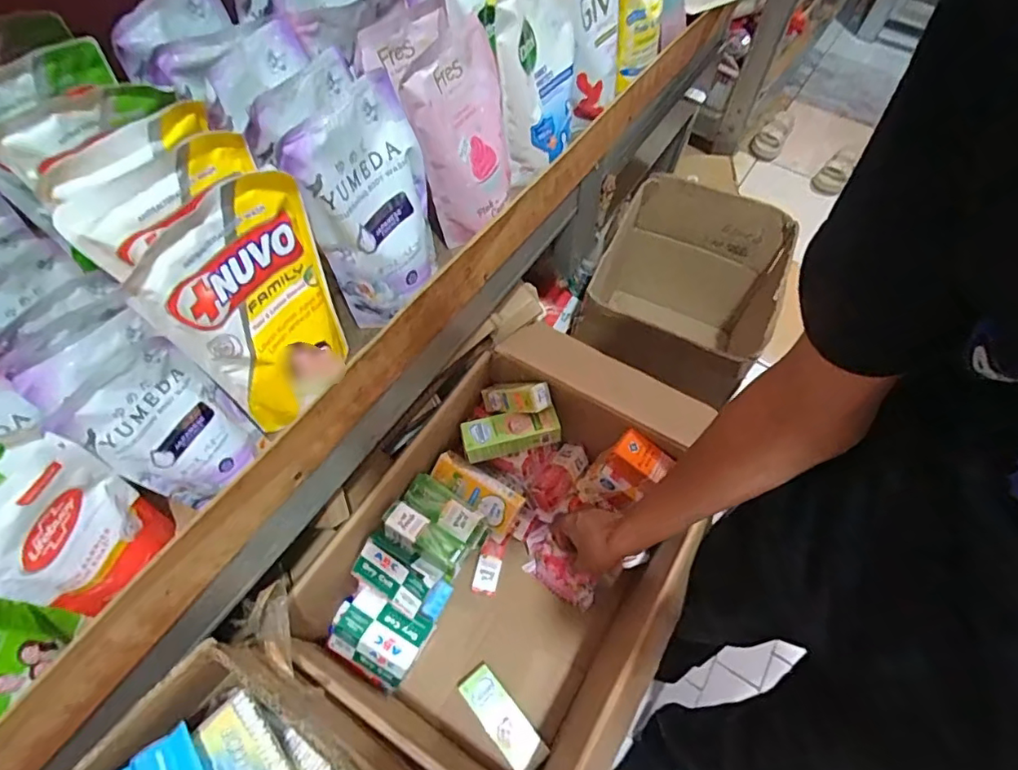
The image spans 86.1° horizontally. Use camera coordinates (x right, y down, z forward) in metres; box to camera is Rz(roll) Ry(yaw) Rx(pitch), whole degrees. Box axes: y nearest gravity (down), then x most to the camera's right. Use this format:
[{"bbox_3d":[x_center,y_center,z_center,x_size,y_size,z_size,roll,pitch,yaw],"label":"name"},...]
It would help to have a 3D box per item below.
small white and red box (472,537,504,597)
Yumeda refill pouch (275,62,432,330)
[{"bbox_3d":[-0.026,0.242,0.733,0.032,0.016,0.078,10,41,4],"label":"small white and red box"},{"bbox_3d":[-0.107,-0.152,0.474,0.065,0.179,0.122,20,60,10],"label":"Yumeda refill pouch"}]

